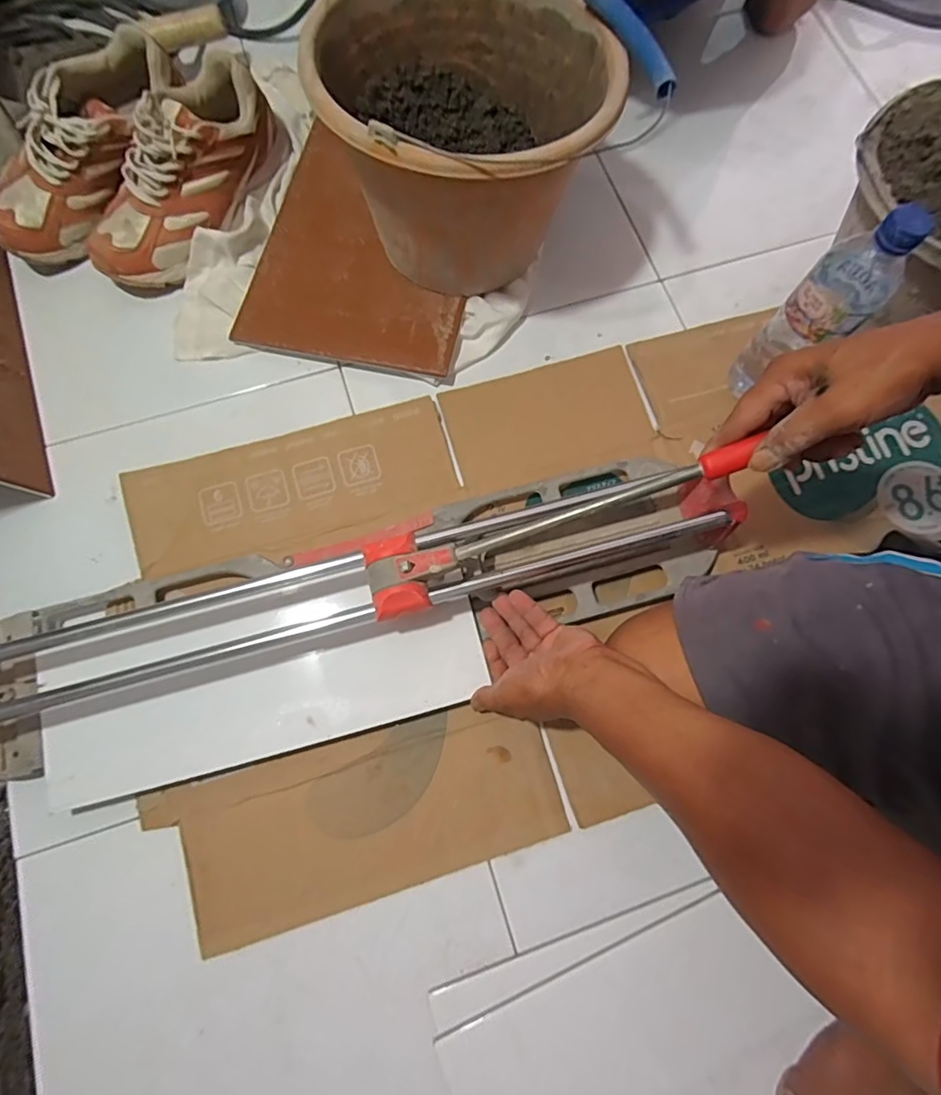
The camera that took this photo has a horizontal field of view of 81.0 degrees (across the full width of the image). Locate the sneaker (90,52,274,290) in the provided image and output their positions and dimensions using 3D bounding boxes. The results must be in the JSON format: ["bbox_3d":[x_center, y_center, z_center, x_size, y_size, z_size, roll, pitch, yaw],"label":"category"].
[{"bbox_3d":[-0.329,-0.424,0.620,0.091,0.111,0.279,32,88,8],"label":"sneaker"}]

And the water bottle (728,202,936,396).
[{"bbox_3d":[0.332,-0.218,0.525,0.068,0.235,0.074,35,76,9],"label":"water bottle"}]

